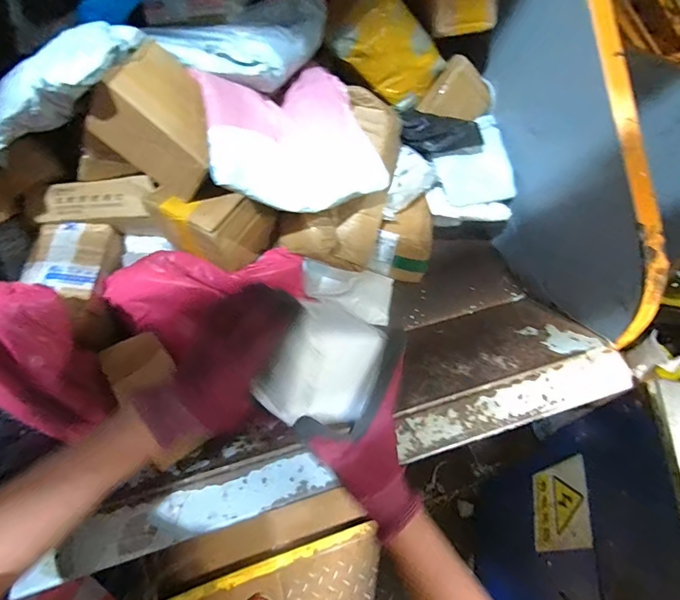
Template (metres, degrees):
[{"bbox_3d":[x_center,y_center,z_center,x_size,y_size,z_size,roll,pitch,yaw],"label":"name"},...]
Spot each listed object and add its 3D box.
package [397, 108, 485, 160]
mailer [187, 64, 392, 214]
[{"bbox_3d":[0.187,-0.312,0.748,0.158,0.053,0.093,8,56,2],"label":"package"},{"bbox_3d":[-0.067,-0.231,0.557,0.249,0.128,0.207,-19,60,-15],"label":"mailer"}]

